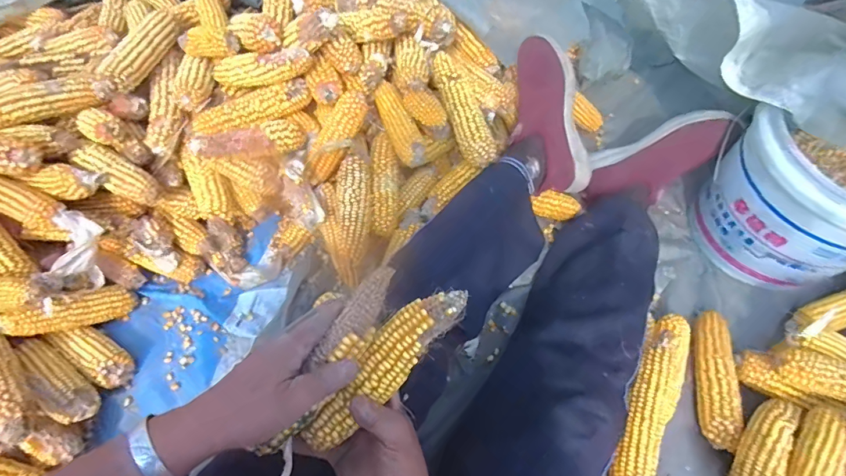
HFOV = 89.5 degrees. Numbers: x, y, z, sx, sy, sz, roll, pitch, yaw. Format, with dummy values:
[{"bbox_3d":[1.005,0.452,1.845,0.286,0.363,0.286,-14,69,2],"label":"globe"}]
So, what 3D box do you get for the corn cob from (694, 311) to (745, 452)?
[{"bbox_3d":[0.419,0.195,0.609,0.043,0.036,0.191,16,64,7],"label":"corn cob"}]

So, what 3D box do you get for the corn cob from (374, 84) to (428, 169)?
[{"bbox_3d":[-0.038,-0.179,0.656,0.041,0.036,0.156,-21,66,-11],"label":"corn cob"}]

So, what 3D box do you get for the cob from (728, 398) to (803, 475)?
[{"bbox_3d":[0.423,0.259,0.526,0.043,0.048,0.161,39,69,17],"label":"cob"}]

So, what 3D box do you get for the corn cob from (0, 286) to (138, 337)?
[{"bbox_3d":[-0.466,0.095,0.570,0.035,0.048,0.146,48,29,20],"label":"corn cob"}]

